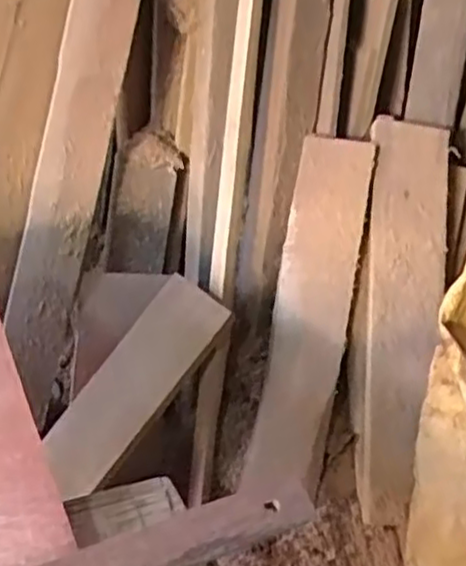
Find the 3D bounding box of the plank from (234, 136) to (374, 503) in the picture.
[{"bbox_3d":[0.156,0.064,1.434,0.139,0.719,0.049,11,1,6],"label":"plank"}]

